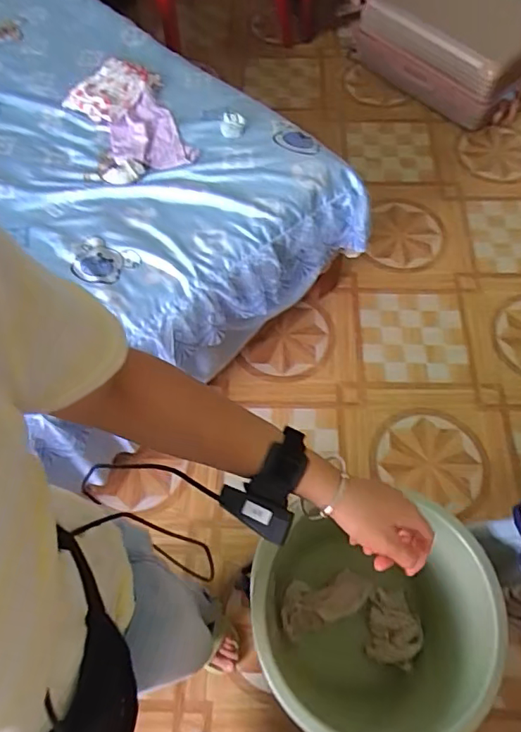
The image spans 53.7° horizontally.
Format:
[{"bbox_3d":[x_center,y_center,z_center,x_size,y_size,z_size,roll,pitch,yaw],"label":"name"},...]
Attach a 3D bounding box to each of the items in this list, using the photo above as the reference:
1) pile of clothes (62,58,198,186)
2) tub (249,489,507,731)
[{"bbox_3d":[-0.374,-0.682,1.412,0.283,0.046,0.454,-19,65,-8],"label":"pile of clothes"},{"bbox_3d":[0.164,0.387,0.794,0.308,0.303,0.305,-6,64,-2],"label":"tub"}]

